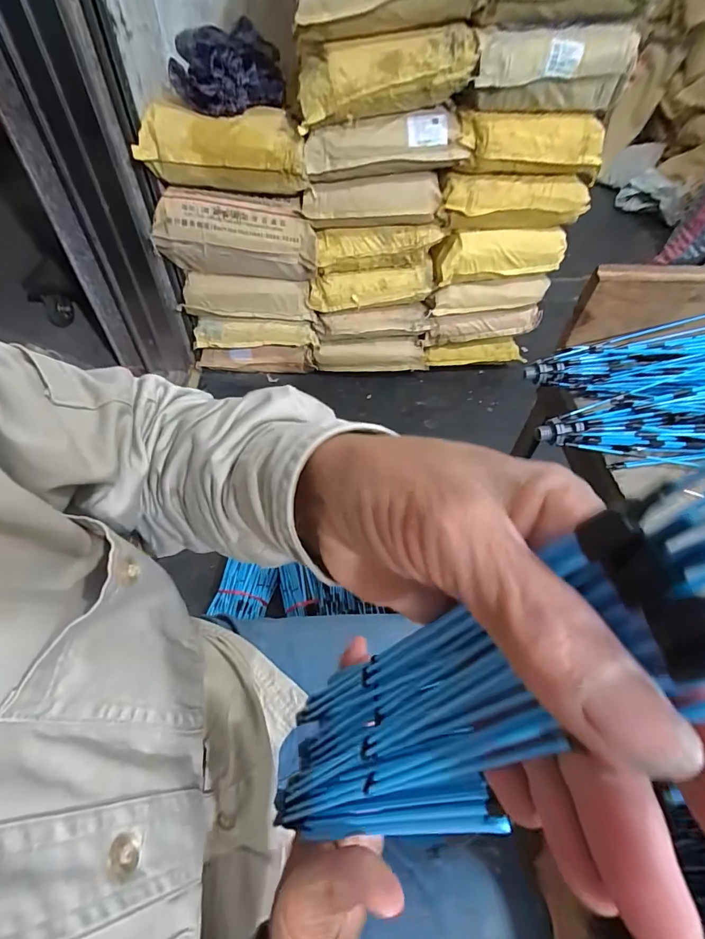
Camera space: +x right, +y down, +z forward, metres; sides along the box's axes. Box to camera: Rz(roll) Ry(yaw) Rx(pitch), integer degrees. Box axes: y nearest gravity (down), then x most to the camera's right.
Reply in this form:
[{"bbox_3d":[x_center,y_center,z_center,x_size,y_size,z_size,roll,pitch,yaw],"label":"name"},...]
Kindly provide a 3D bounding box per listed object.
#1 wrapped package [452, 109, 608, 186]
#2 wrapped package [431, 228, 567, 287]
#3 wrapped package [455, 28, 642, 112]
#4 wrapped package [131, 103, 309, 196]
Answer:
[{"bbox_3d":[0.504,-0.902,1.170,0.413,0.134,0.111,-3,50,-5],"label":"wrapped package"},{"bbox_3d":[0.478,-0.704,1.365,0.414,0.144,0.099,-3,50,-5],"label":"wrapped package"},{"bbox_3d":[0.502,-1.006,1.059,0.419,0.152,0.139,-4,50,-6],"label":"wrapped package"},{"bbox_3d":[-0.327,-0.821,1.081,0.406,0.159,0.135,1,50,-2],"label":"wrapped package"}]

